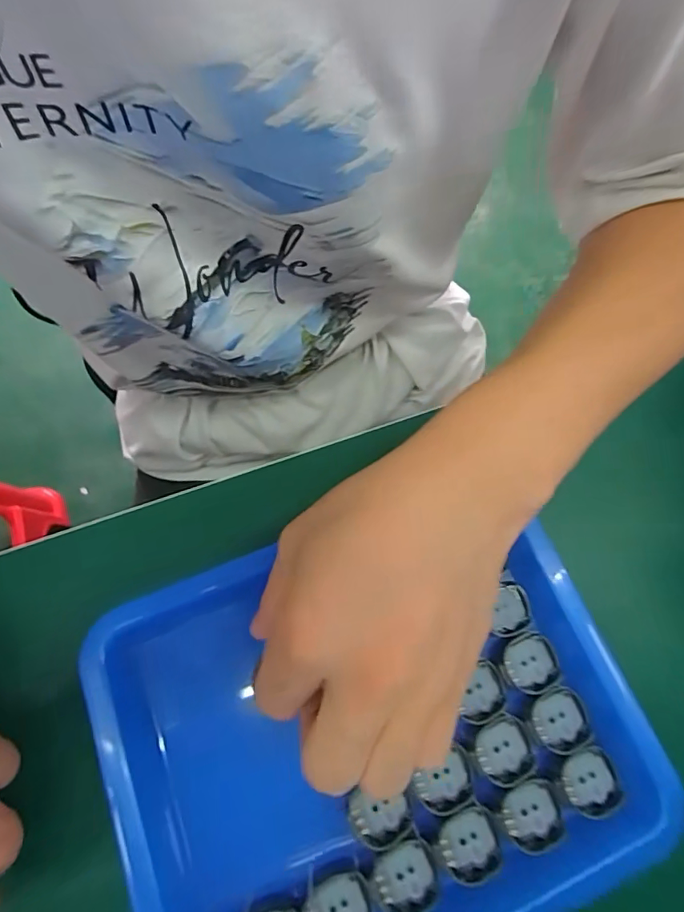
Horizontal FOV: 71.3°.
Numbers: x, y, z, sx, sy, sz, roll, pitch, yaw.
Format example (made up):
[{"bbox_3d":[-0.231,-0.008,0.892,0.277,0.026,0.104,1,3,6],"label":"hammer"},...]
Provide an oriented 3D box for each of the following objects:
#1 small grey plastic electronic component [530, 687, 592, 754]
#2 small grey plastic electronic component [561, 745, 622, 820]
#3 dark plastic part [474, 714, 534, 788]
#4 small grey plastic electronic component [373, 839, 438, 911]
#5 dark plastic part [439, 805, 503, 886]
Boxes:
[{"bbox_3d":[0.100,0.120,0.218,0.026,0.006,0.025,0,72,-1],"label":"small grey plastic electronic component"},{"bbox_3d":[0.110,0.145,0.211,0.024,0.006,0.023,0,72,-1],"label":"small grey plastic electronic component"},{"bbox_3d":[0.073,0.131,0.214,0.024,0.008,0.025,5,72,0],"label":"dark plastic part"},{"bbox_3d":[0.027,0.176,0.197,0.025,0.005,0.023,-29,75,-10],"label":"small grey plastic electronic component"},{"bbox_3d":[0.054,0.166,0.202,0.023,0.007,0.022,-25,74,-9],"label":"dark plastic part"}]

